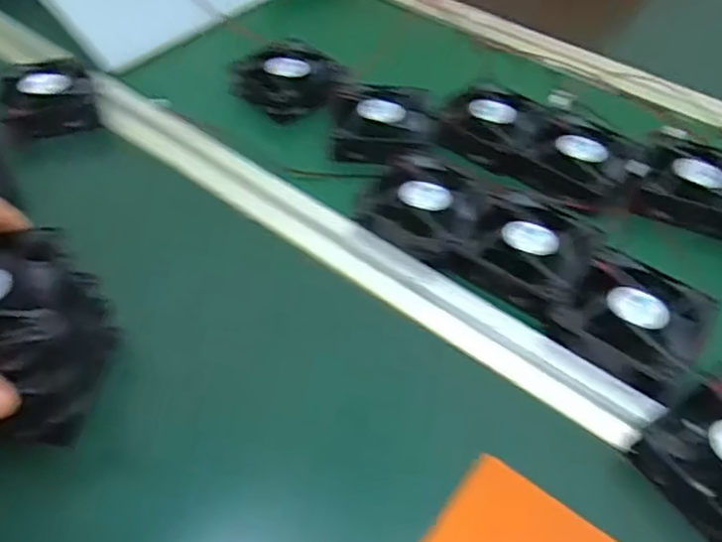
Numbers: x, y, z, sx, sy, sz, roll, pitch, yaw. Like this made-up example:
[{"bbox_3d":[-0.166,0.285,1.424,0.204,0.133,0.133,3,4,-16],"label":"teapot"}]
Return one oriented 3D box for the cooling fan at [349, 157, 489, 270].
[{"bbox_3d":[0.049,-0.051,0.451,0.084,0.022,0.089,22,51,19],"label":"cooling fan"}]

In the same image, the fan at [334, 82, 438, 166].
[{"bbox_3d":[0.020,-0.124,0.522,0.081,0.025,0.092,6,48,4],"label":"fan"}]

